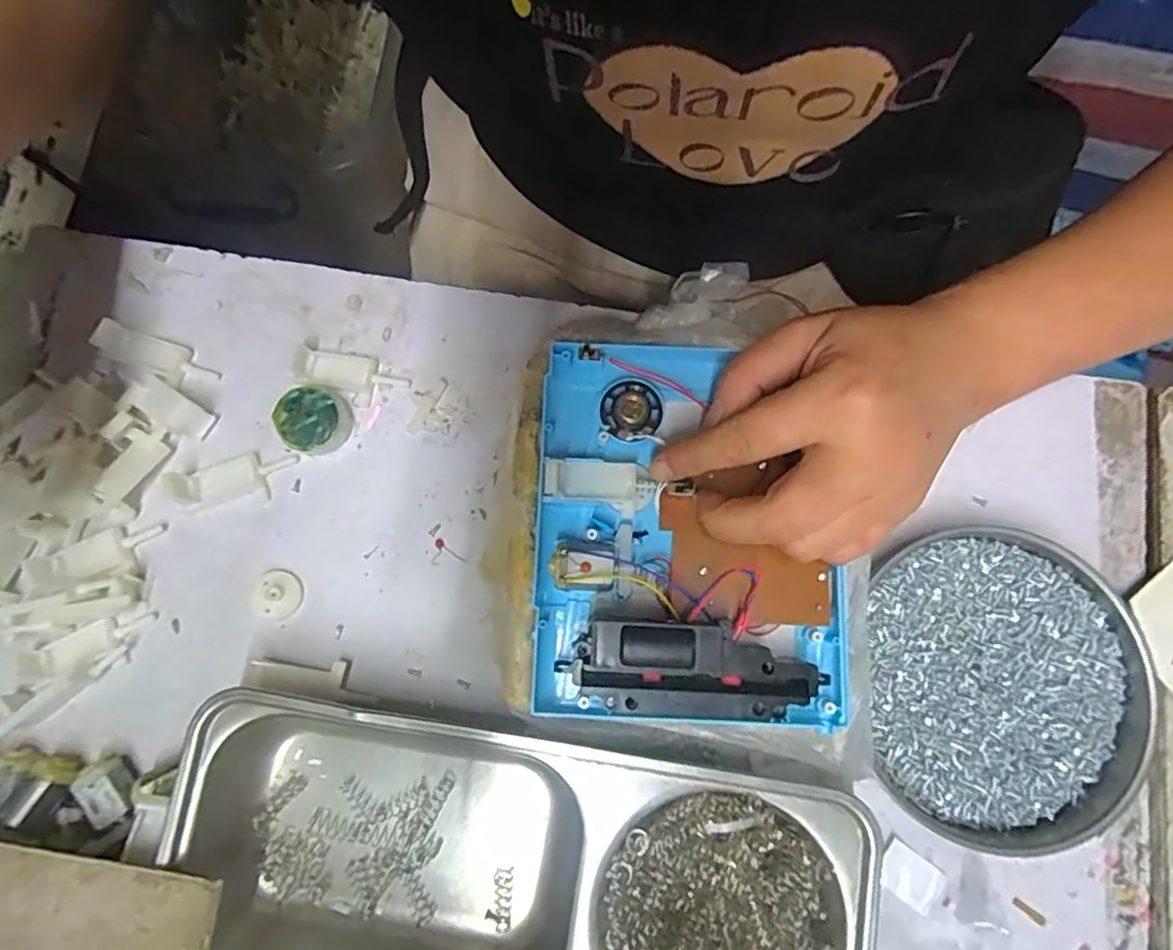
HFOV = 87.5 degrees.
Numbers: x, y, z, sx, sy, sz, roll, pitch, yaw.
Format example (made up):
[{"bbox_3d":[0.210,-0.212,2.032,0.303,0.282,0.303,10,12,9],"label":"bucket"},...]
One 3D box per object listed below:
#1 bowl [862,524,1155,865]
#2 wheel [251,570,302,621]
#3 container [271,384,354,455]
[{"bbox_3d":[0.189,0.096,0.283,0.120,0.017,0.137,13,79,2],"label":"bowl"},{"bbox_3d":[-0.151,0.058,0.298,0.021,0.008,0.023,0,79,0],"label":"wheel"},{"bbox_3d":[-0.139,-0.028,0.308,0.034,0.017,0.033,0,79,0],"label":"container"}]

